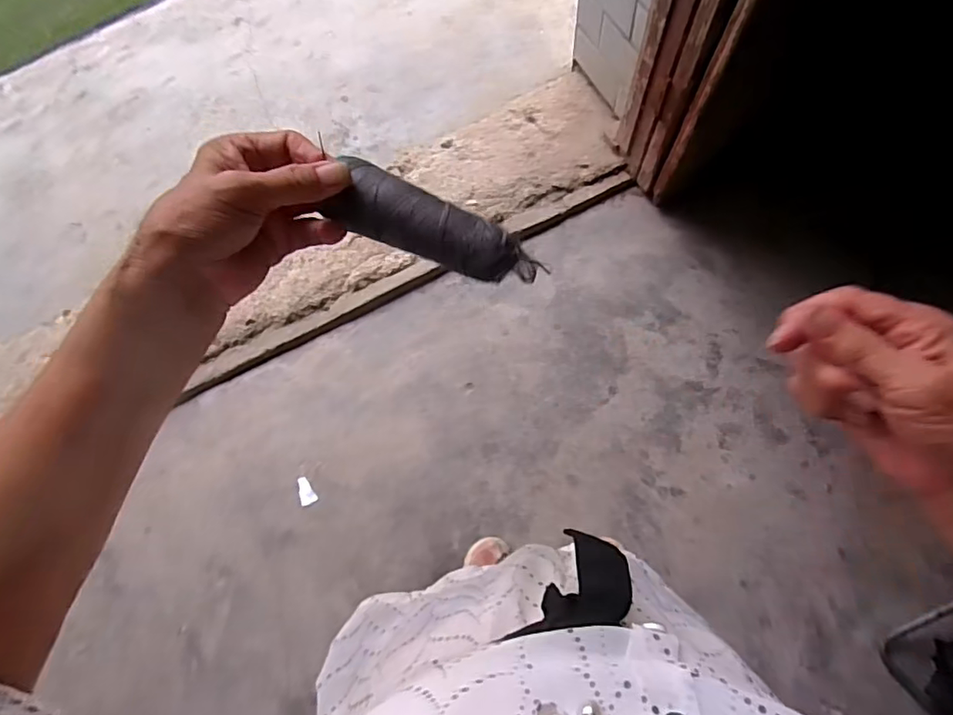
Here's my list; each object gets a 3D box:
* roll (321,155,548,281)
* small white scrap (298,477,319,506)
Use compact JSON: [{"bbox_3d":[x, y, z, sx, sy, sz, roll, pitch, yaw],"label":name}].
[{"bbox_3d":[-0.029,-0.076,0.309,0.133,0.032,0.037,25,85,10],"label":"roll"},{"bbox_3d":[-0.379,0.300,1.218,0.038,0.004,0.061,-11,74,-7],"label":"small white scrap"}]

